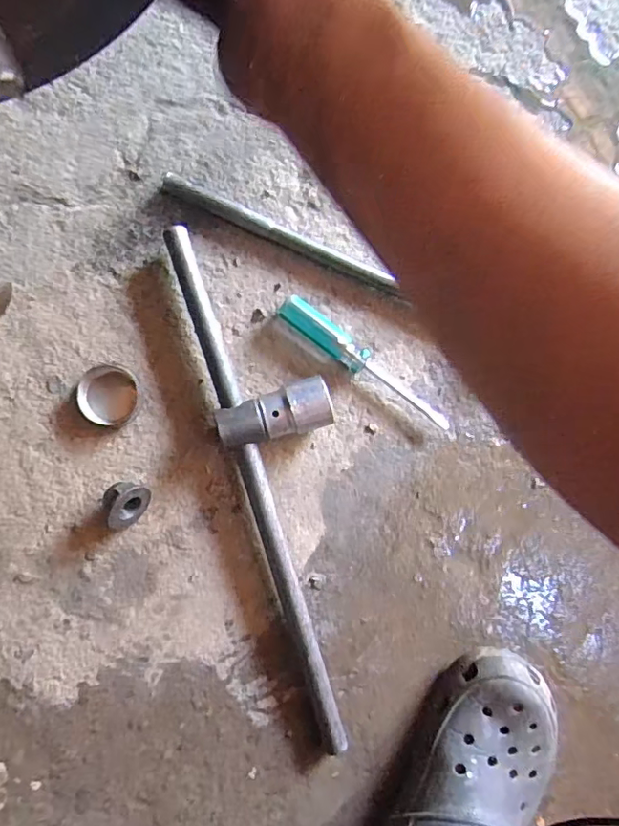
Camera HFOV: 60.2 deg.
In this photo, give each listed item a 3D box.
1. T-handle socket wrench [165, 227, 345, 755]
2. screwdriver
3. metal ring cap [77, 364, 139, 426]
[{"bbox_3d":[-0.017,0.059,0.452,0.098,0.041,0.458,-15,90,-9],"label":"T-handle socket wrench"},{"bbox_3d":[0.052,-0.041,0.479,0.183,0.020,0.026,38,83,-5],"label":"screwdriver"},{"bbox_3d":[-0.171,-0.015,0.453,0.046,0.011,0.050,0,88,-8],"label":"metal ring cap"}]

